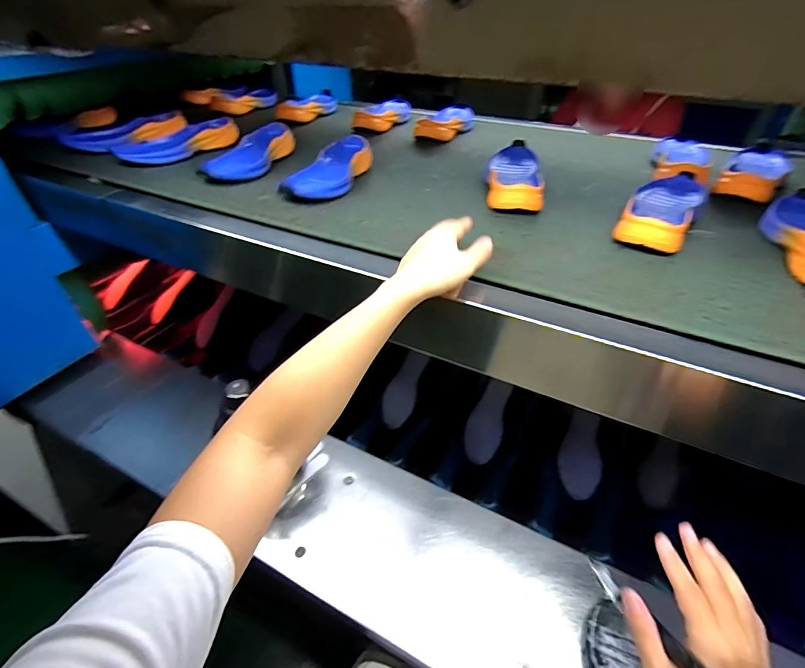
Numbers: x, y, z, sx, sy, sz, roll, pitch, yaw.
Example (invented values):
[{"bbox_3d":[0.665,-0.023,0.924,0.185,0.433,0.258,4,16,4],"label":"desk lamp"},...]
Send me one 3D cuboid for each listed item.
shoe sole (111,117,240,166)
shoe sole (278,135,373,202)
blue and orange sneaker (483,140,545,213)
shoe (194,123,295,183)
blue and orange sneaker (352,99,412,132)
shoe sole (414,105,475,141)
[{"bbox_3d":[-0.421,-0.366,0.760,0.098,0.025,0.236,28,50,26],"label":"shoe sole"},{"bbox_3d":[-0.118,-0.280,0.674,0.083,0.031,0.238,12,42,9],"label":"shoe sole"},{"bbox_3d":[0.181,-0.263,0.656,0.084,0.036,0.227,8,41,5],"label":"blue and orange sneaker"},{"bbox_3d":[-0.271,-0.325,0.716,0.095,0.035,0.210,11,41,8],"label":"shoe"},{"bbox_3d":[-0.040,-0.530,0.958,0.097,0.038,0.238,9,41,10],"label":"blue and orange sneaker"},{"bbox_3d":[0.110,-0.478,0.899,0.085,0.035,0.227,18,43,19],"label":"shoe sole"}]

